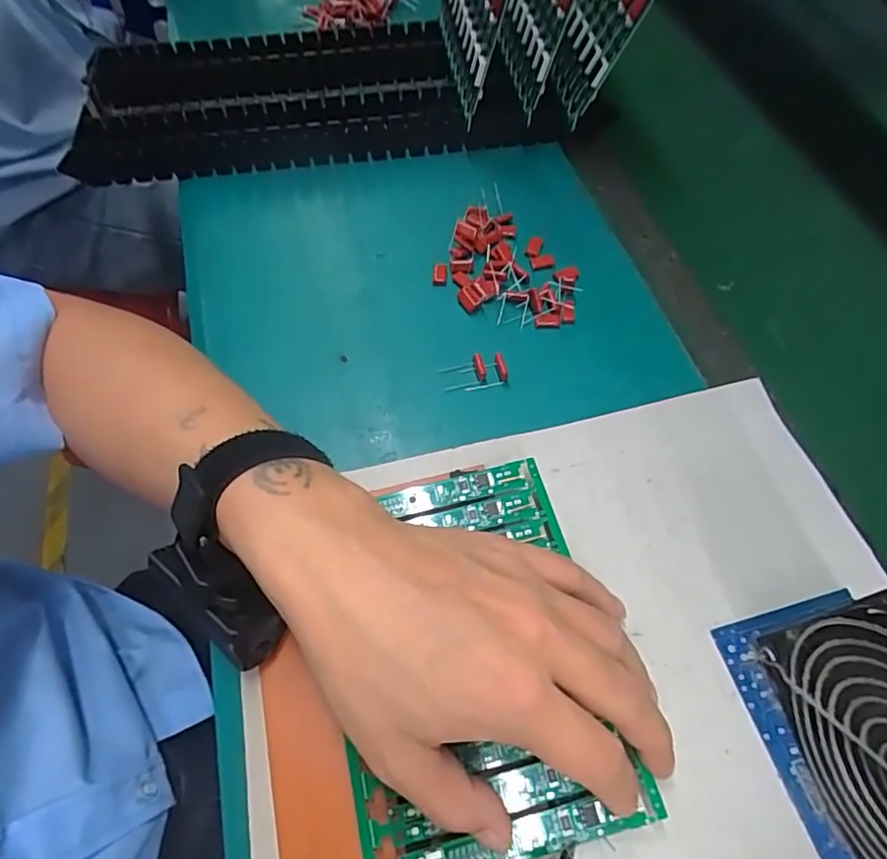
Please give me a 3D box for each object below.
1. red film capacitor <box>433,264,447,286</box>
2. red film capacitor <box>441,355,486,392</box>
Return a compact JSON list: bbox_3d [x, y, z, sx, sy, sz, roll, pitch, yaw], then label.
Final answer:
[{"bbox_3d":[-0.002,-0.106,0.388,0.009,0.006,0.014,4,61,3],"label":"red film capacitor"},{"bbox_3d":[0.012,-0.035,0.349,0.026,0.009,0.017,-15,61,-7],"label":"red film capacitor"}]

